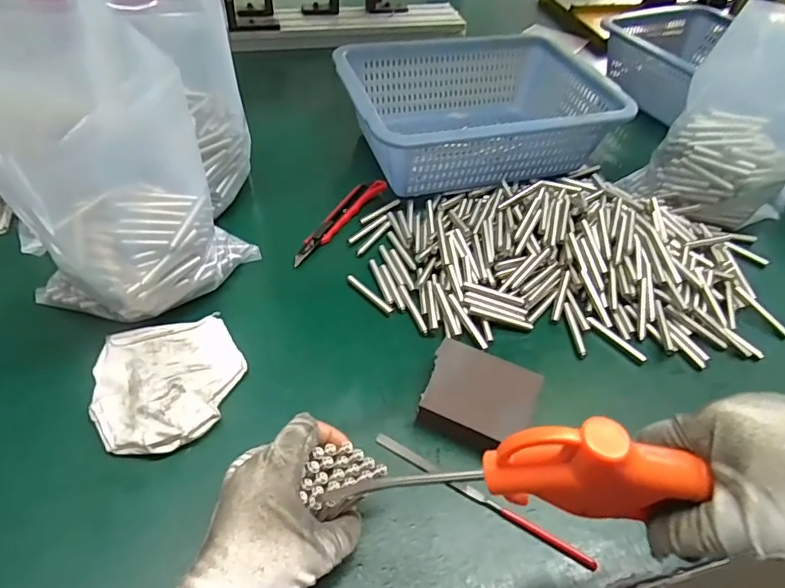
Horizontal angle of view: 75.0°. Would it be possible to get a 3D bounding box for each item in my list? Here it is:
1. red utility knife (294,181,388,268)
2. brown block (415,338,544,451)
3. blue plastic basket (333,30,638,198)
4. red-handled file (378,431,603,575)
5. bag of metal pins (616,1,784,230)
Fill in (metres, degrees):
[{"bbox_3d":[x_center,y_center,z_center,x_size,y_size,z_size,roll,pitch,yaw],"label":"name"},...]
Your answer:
[{"bbox_3d":[-0.057,-0.080,0.533,0.026,0.013,0.148,26,49,22],"label":"red utility knife"},{"bbox_3d":[0.064,0.077,0.380,0.077,0.031,0.070,20,47,16],"label":"brown block"},{"bbox_3d":[0.093,-0.216,0.625,0.297,0.111,0.221,-9,46,-13],"label":"blue plastic basket"},{"bbox_3d":[0.057,0.135,0.342,0.159,0.004,0.008,24,48,20],"label":"red-handled file"},{"bbox_3d":[0.359,-0.185,0.523,0.138,0.166,0.117,27,49,22],"label":"bag of metal pins"}]

